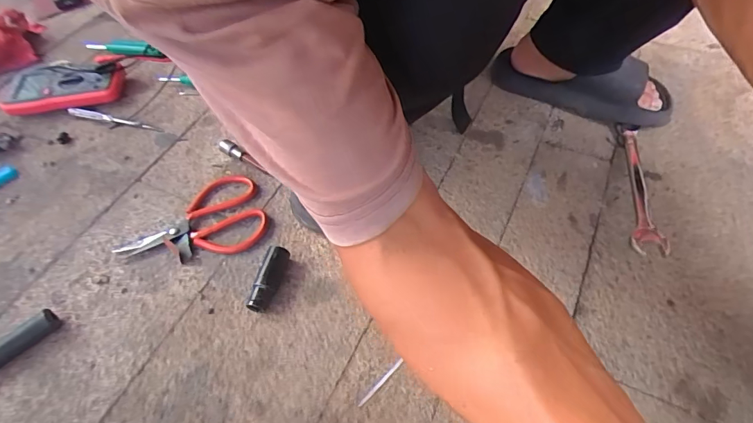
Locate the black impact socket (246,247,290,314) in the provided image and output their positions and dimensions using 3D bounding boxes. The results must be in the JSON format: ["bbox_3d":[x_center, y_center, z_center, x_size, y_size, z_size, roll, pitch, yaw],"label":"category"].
[{"bbox_3d":[-0.128,0.081,0.517,0.024,0.027,0.077,14,57,13],"label":"black impact socket"}]

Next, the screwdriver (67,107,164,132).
[{"bbox_3d":[-0.423,-0.150,0.714,0.173,0.016,0.011,11,56,11],"label":"screwdriver"}]

